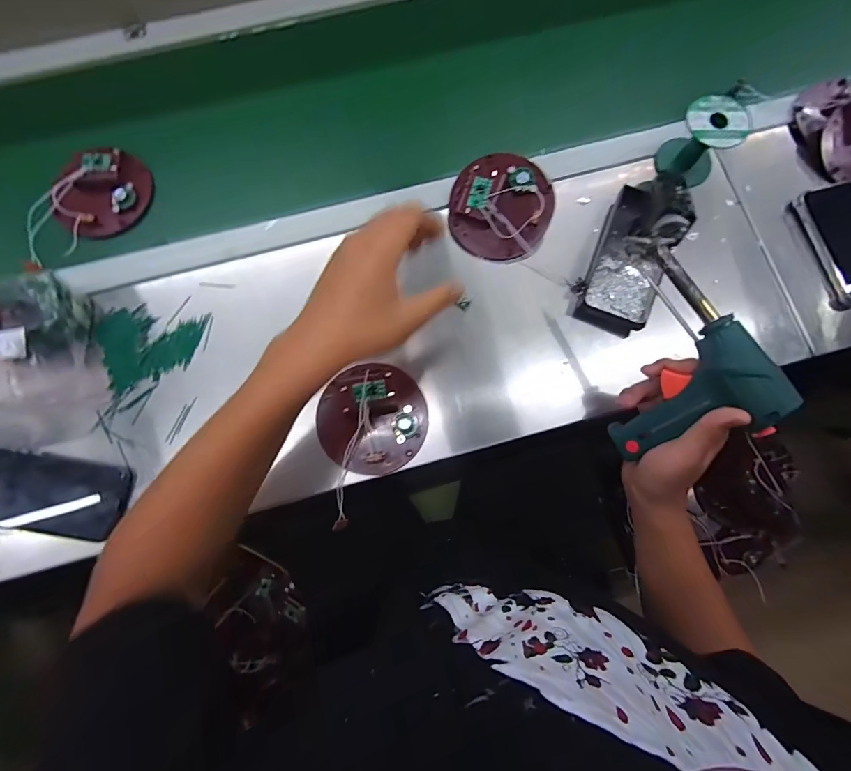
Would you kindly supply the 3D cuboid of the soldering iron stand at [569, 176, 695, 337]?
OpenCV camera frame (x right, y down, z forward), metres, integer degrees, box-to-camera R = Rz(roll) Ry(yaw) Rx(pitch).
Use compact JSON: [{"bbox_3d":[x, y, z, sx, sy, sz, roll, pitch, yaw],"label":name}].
[{"bbox_3d":[0.235,-0.160,0.434,0.085,0.127,0.166,22,79,4],"label":"soldering iron stand"}]

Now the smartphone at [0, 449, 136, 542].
[{"bbox_3d":[-0.412,0.113,0.424,0.171,0.012,0.075,9,79,1],"label":"smartphone"}]

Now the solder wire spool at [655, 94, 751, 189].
[{"bbox_3d":[0.330,-0.291,0.484,0.068,0.079,0.068,0,79,0],"label":"solder wire spool"}]

